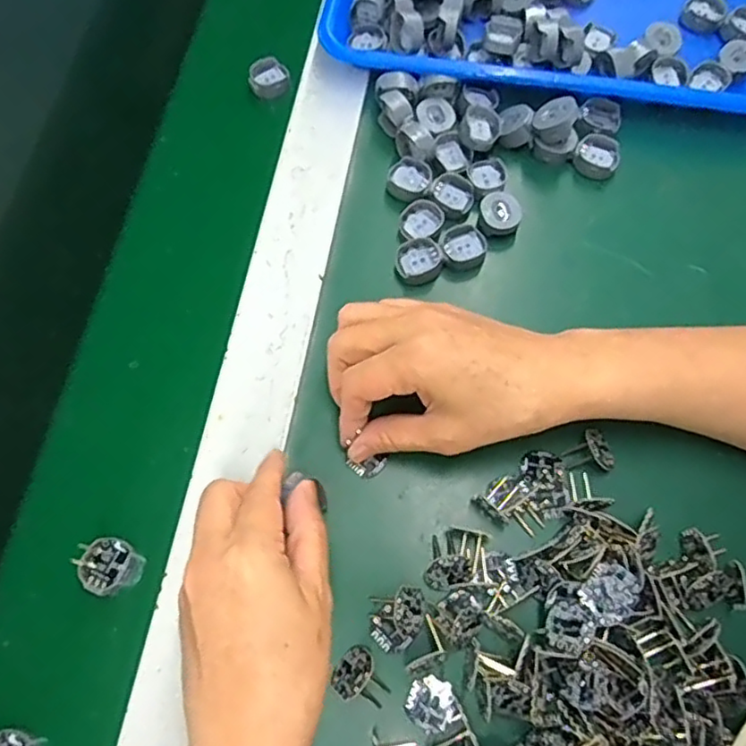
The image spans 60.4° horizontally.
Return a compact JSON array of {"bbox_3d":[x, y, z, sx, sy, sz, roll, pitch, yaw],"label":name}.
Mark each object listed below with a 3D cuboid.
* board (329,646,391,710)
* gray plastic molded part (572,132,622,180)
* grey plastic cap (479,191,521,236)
[{"bbox_3d":[-0.006,0.153,0.318,0.023,0.015,0.029,-40,73,-12],"label":"board"},{"bbox_3d":[0.154,-0.149,0.439,0.029,0.009,0.032,26,73,11],"label":"gray plastic molded part"},{"bbox_3d":[0.081,-0.103,0.412,0.026,0.006,0.029,2,70,3],"label":"grey plastic cap"}]

